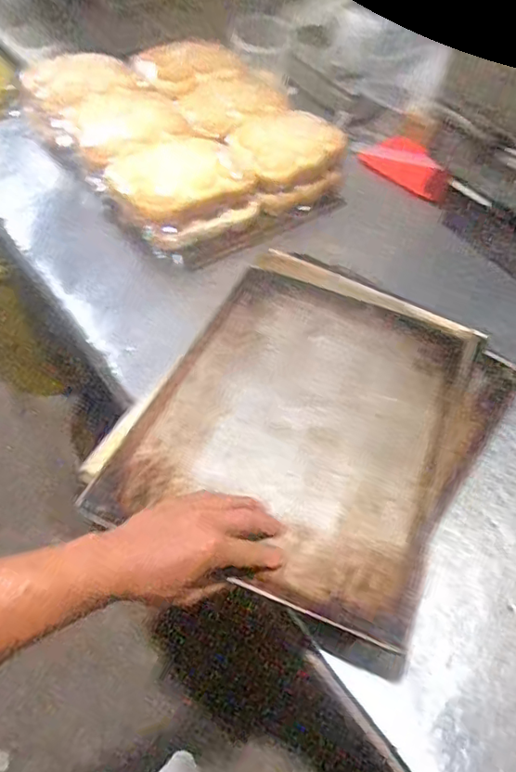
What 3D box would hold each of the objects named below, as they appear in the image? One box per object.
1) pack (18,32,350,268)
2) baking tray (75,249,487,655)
[{"bbox_3d":[-0.107,-0.430,0.915,0.395,0.087,0.438,-32,63,-23],"label":"pack"},{"bbox_3d":[0.069,0.016,0.657,0.328,0.021,0.471,23,51,12],"label":"baking tray"}]

